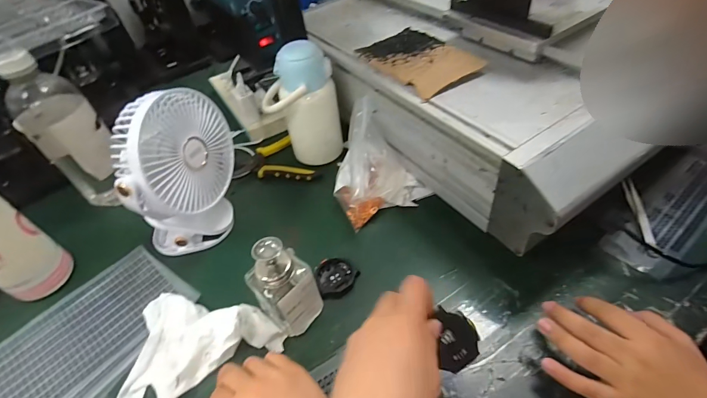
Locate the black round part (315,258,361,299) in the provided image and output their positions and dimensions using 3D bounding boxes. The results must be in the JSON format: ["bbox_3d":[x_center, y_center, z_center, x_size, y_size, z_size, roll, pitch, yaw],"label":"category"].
[{"bbox_3d":[-0.023,0.095,0.442,0.049,0.007,0.050,-3,48,4],"label":"black round part"}]

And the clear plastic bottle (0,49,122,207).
[{"bbox_3d":[-0.401,-0.087,0.520,0.086,0.230,0.072,-38,54,-25],"label":"clear plastic bottle"}]

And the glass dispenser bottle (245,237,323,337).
[{"bbox_3d":[-0.070,0.091,0.375,0.063,0.114,0.051,-29,51,-19],"label":"glass dispenser bottle"}]

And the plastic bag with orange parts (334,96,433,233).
[{"bbox_3d":[0.023,-0.051,0.503,0.115,0.105,0.130,-26,50,-16],"label":"plastic bag with orange parts"}]

